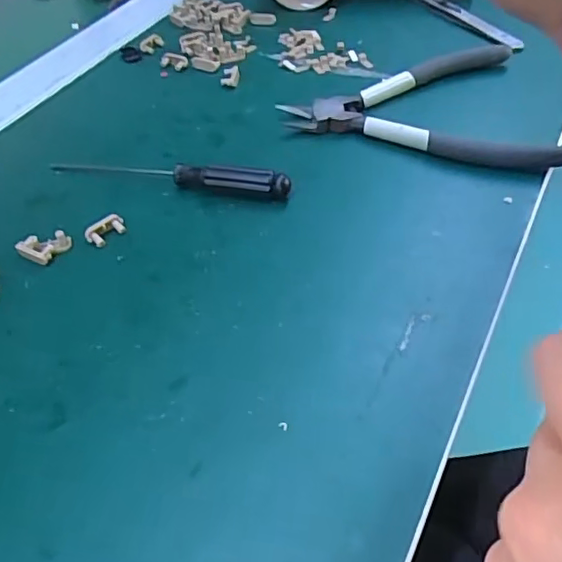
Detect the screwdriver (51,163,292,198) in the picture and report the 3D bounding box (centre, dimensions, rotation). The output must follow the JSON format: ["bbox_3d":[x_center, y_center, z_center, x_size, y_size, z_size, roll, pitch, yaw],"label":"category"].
[{"bbox_3d":[-0.059,-0.057,0.300,0.131,0.013,0.012,11,51,13],"label":"screwdriver"}]

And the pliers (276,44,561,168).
[{"bbox_3d":[0.095,-0.111,0.338,0.150,0.012,0.125,21,54,20],"label":"pliers"}]

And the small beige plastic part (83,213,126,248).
[{"bbox_3d":[-0.084,-0.025,0.276,0.019,0.007,0.009,-35,56,-24],"label":"small beige plastic part"}]

